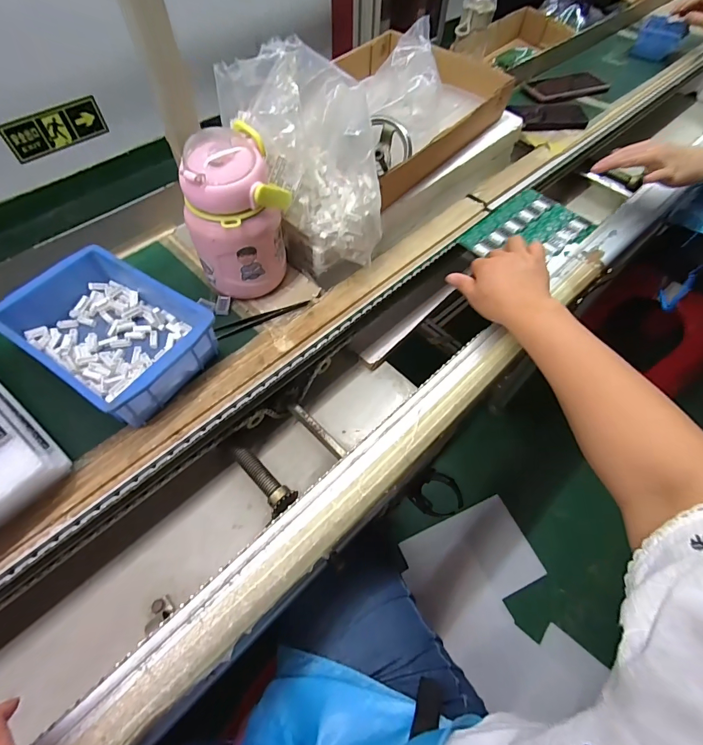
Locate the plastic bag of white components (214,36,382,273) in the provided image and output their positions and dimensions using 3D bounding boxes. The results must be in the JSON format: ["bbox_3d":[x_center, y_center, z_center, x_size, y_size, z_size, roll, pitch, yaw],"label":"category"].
[{"bbox_3d":[-0.046,-0.235,0.455,0.105,0.201,0.186,-37,67,-21],"label":"plastic bag of white components"}]

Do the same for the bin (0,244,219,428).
[{"bbox_3d":[-0.252,-0.041,0.414,0.194,0.062,0.126,31,63,16],"label":"bin"}]

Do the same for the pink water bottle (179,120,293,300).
[{"bbox_3d":[-0.123,-0.164,0.432,0.102,0.162,0.096,9,59,4],"label":"pink water bottle"}]

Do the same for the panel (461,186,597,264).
[{"bbox_3d":[0.263,-0.209,0.576,0.188,0.012,0.123,-39,66,-22],"label":"panel"}]

